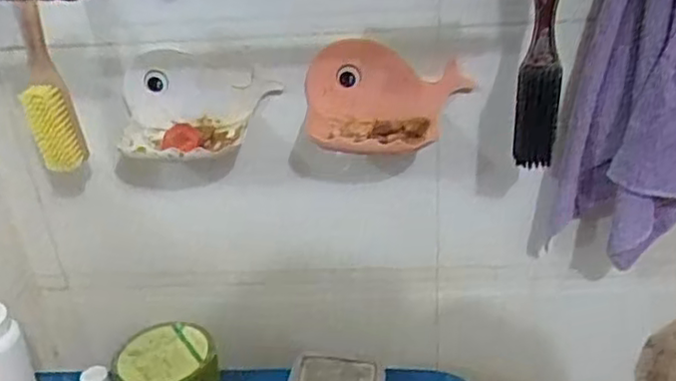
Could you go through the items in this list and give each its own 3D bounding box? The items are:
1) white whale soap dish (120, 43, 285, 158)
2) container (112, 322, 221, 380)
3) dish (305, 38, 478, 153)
[{"bbox_3d":[-0.146,-0.085,0.690,0.166,0.085,0.080,-4,28,1],"label":"white whale soap dish"},{"bbox_3d":[-0.177,0.189,0.708,0.101,0.052,0.098,-14,30,-18],"label":"container"},{"bbox_3d":[0.046,-0.090,0.669,0.165,0.091,0.069,0,29,6],"label":"dish"}]

